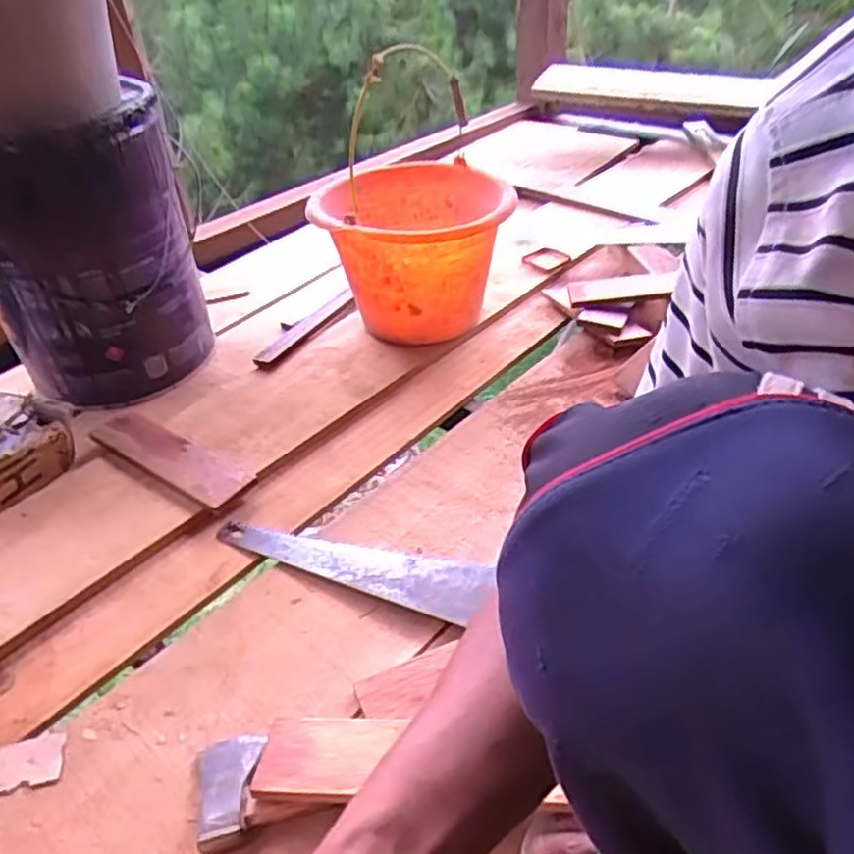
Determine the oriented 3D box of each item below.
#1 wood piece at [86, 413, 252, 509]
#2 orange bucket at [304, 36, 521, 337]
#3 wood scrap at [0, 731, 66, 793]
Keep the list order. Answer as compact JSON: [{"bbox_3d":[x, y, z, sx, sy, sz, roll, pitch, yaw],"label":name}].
[{"bbox_3d":[-0.319,0.039,0.883,0.234,0.026,0.064,21,47,24],"label":"wood piece"},{"bbox_3d":[-0.014,-0.250,1.088,0.262,0.237,0.297,4,39,9],"label":"orange bucket"},{"bbox_3d":[-0.344,0.285,0.602,0.065,0.004,0.046,-12,39,-9],"label":"wood scrap"}]

